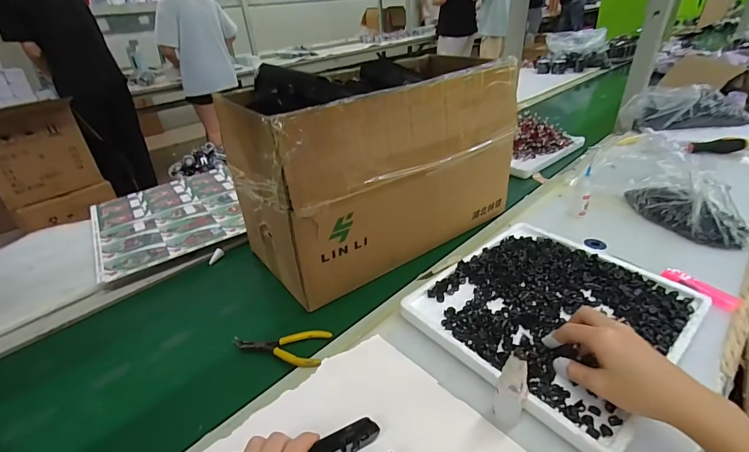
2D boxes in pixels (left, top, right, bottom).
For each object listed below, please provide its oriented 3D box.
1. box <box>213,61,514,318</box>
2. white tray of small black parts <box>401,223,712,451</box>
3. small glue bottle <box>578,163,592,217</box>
[{"bbox_3d":[0.003,-0.101,0.591,0.419,0.264,0.211,-24,36,-29],"label":"box"},{"bbox_3d":[0.213,0.093,0.454,0.276,0.018,0.249,-27,37,-33],"label":"white tray of small black parts"},{"bbox_3d":[0.364,-0.059,0.641,0.018,0.089,0.032,12,34,26],"label":"small glue bottle"}]

